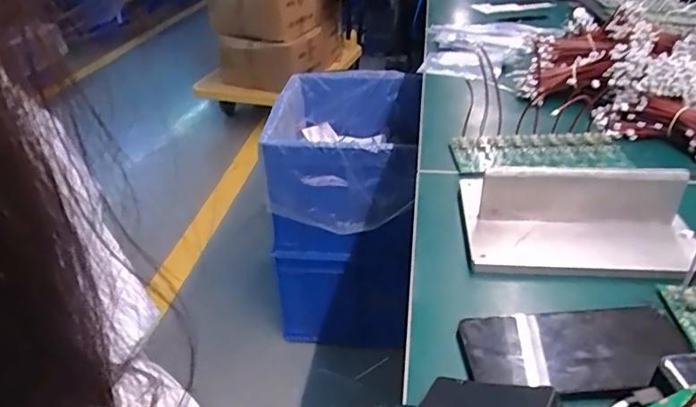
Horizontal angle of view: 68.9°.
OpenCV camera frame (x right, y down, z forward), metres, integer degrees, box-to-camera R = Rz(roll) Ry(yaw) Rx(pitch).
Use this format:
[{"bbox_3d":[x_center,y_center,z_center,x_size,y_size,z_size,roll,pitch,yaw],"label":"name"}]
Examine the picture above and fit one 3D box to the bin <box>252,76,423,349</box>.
[{"bbox_3d":[0.013,0.007,1.251,0.364,0.522,0.419,10,35,17],"label":"bin"}]

